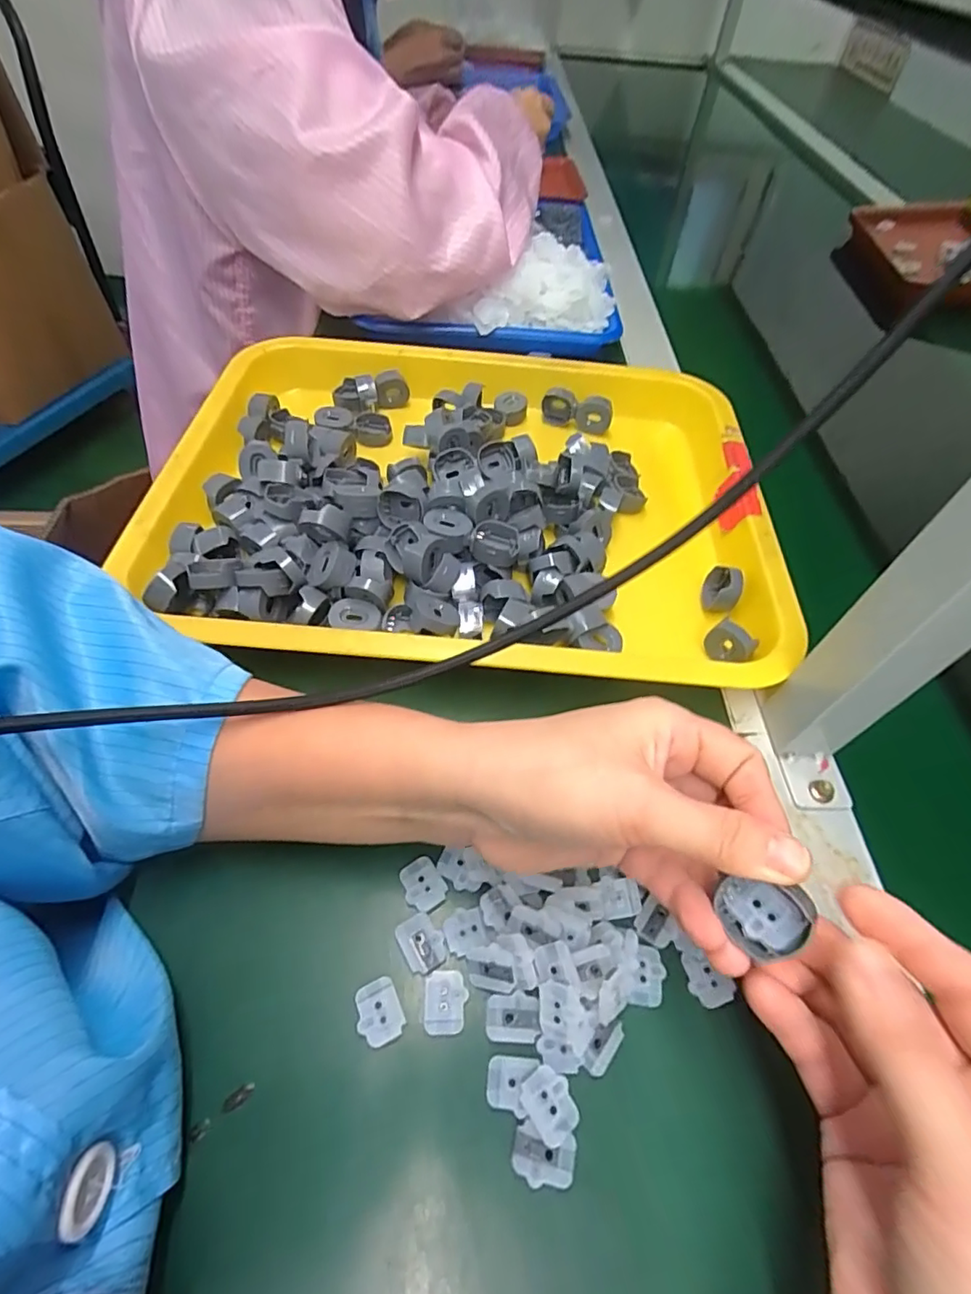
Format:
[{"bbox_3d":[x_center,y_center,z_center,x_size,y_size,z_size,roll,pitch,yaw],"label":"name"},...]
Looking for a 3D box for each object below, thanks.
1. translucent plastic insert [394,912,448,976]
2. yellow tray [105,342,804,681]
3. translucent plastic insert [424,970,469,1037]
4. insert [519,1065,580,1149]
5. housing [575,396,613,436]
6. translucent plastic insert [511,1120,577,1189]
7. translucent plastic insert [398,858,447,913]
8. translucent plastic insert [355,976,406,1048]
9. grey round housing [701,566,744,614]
[{"bbox_3d":[-0.027,0.124,0.236,0.017,0.004,0.022,-25,60,-20],"label":"translucent plastic insert"},{"bbox_3d":[-0.001,-0.109,0.380,0.396,0.049,0.304,6,54,0],"label":"yellow tray"},{"bbox_3d":[-0.016,0.141,0.223,0.017,0.004,0.021,1,55,-3],"label":"translucent plastic insert"},{"bbox_3d":[0.024,0.166,0.204,0.017,0.004,0.021,-28,61,-22],"label":"insert"},{"bbox_3d":[0.085,-0.182,0.442,0.028,0.025,0.015,15,55,7],"label":"housing"},{"bbox_3d":[0.020,0.180,0.198,0.022,0.004,0.016,15,55,7],"label":"translucent plastic insert"},{"bbox_3d":[-0.028,0.105,0.249,0.017,0.004,0.022,-30,62,-23],"label":"translucent plastic insert"},{"bbox_3d":[-0.042,0.143,0.220,0.017,0.004,0.021,-20,58,-17],"label":"translucent plastic insert"},{"bbox_3d":[0.145,-0.035,0.344,0.017,0.026,0.025,12,55,5],"label":"grey round housing"}]

